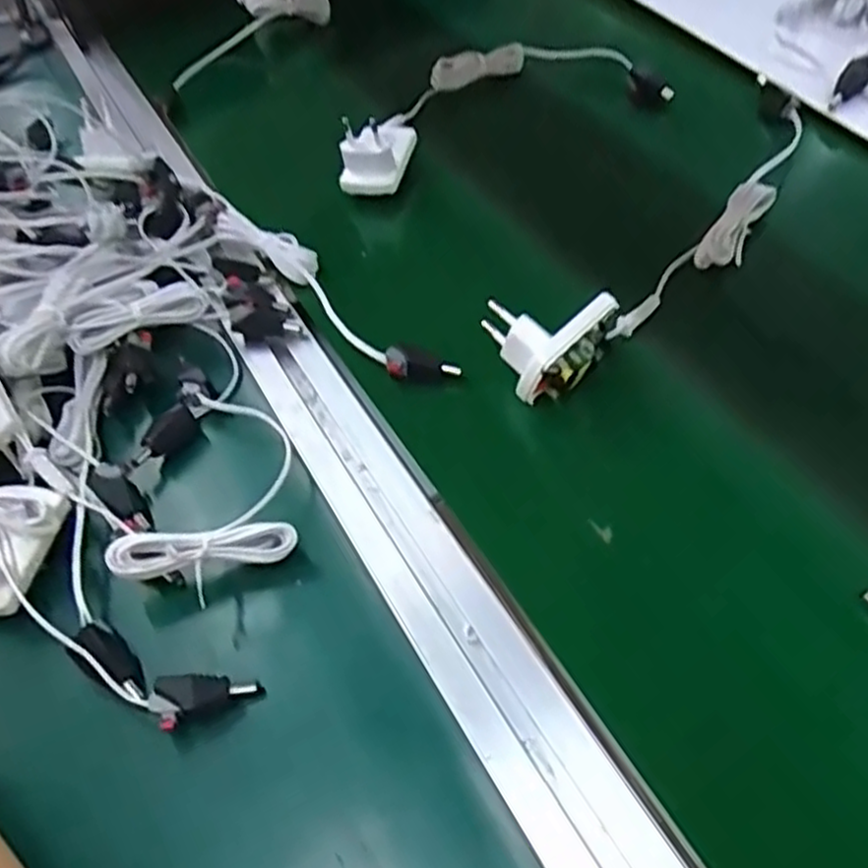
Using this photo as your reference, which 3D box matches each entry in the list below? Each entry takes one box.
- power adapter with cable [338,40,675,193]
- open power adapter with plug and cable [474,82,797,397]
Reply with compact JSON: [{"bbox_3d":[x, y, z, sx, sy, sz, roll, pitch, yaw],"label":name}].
[{"bbox_3d":[0.035,-0.240,0.550,0.237,0.042,0.121,-18,53,-10],"label":"power adapter with cable"},{"bbox_3d":[0.142,-0.128,0.437,0.066,0.030,0.311,33,61,26],"label":"open power adapter with plug and cable"}]

